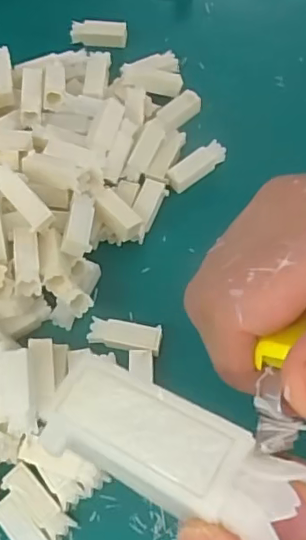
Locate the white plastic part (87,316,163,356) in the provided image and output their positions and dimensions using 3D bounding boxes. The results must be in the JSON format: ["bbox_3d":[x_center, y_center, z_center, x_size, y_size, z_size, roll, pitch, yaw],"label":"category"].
[{"bbox_3d":[-0.024,0.056,0.478,0.060,0.016,0.025,9,65,5],"label":"white plastic part"}]

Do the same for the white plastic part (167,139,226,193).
[{"bbox_3d":[0.043,-0.103,0.557,0.064,0.016,0.023,-37,70,-16],"label":"white plastic part"}]

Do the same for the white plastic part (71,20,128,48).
[{"bbox_3d":[-0.062,-0.271,0.640,0.063,0.019,0.026,2,65,1],"label":"white plastic part"}]

